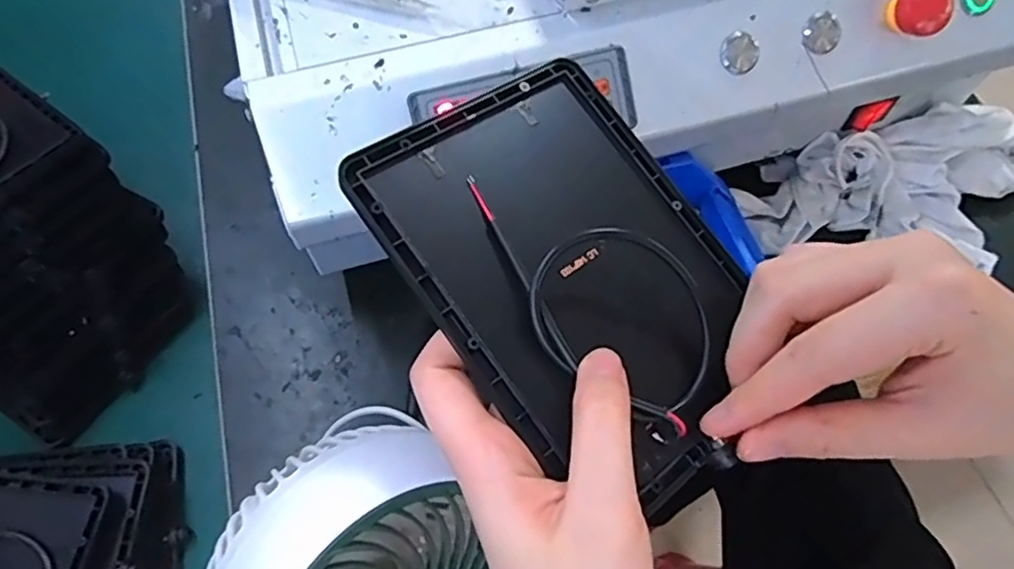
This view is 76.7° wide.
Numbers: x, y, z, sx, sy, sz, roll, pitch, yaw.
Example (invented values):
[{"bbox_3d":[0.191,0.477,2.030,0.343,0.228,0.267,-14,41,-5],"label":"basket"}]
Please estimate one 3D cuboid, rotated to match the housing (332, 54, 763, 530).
[{"bbox_3d":[0.029,-0.006,0.243,0.115,0.009,0.161,-33,81,-26],"label":"housing"}]

